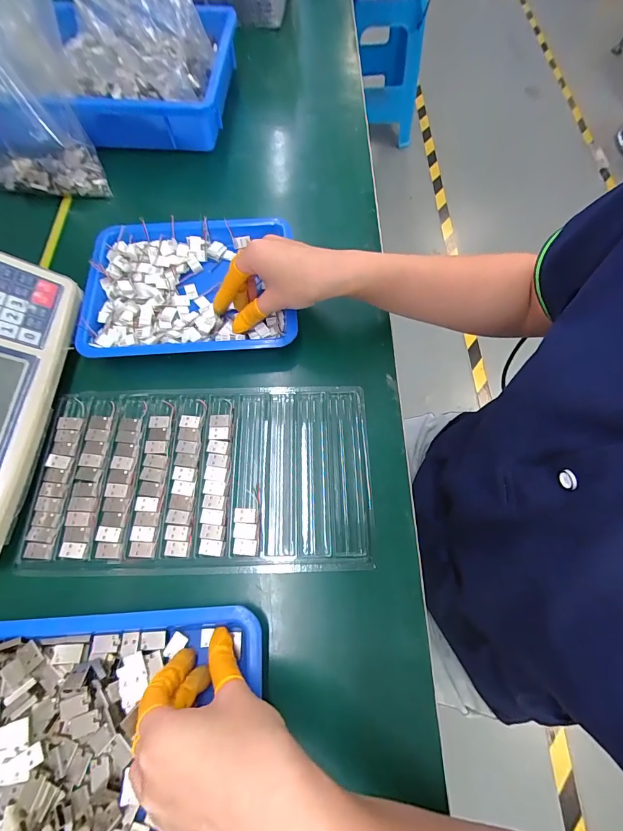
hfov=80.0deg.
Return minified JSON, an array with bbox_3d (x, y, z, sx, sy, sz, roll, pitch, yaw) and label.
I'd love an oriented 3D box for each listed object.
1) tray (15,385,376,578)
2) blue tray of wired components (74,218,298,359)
[{"bbox_3d":[-0.093,0.051,0.332,0.285,0.016,0.162,-1,65,-2],"label":"tray"},{"bbox_3d":[-0.131,-0.137,0.395,0.213,0.031,0.175,-5,65,-4],"label":"blue tray of wired components"}]

